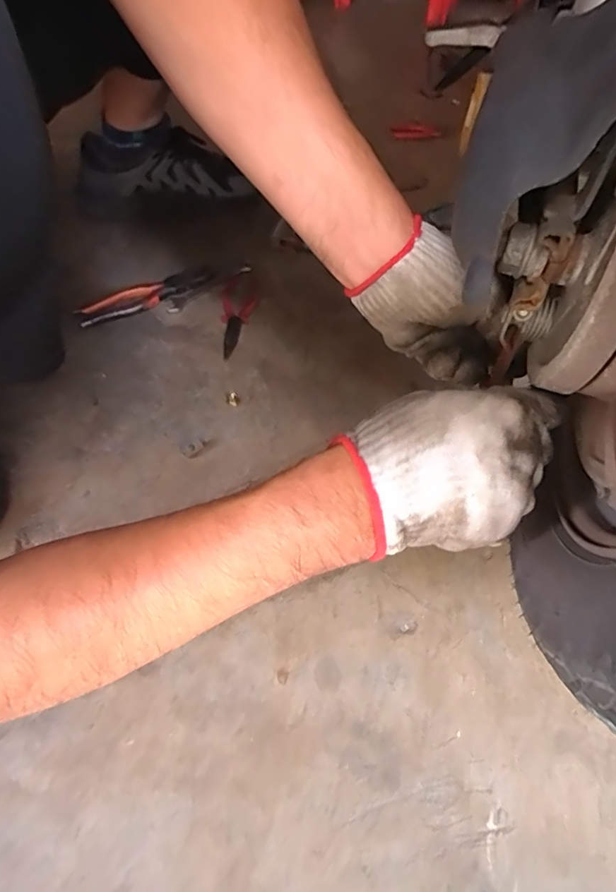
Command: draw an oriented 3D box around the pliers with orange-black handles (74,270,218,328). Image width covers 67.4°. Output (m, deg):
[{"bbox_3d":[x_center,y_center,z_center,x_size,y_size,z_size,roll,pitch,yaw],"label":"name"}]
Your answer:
[{"bbox_3d":[-0.209,-0.200,0.609,0.184,0.017,0.039,-33,61,-22],"label":"pliers with orange-black handles"}]

